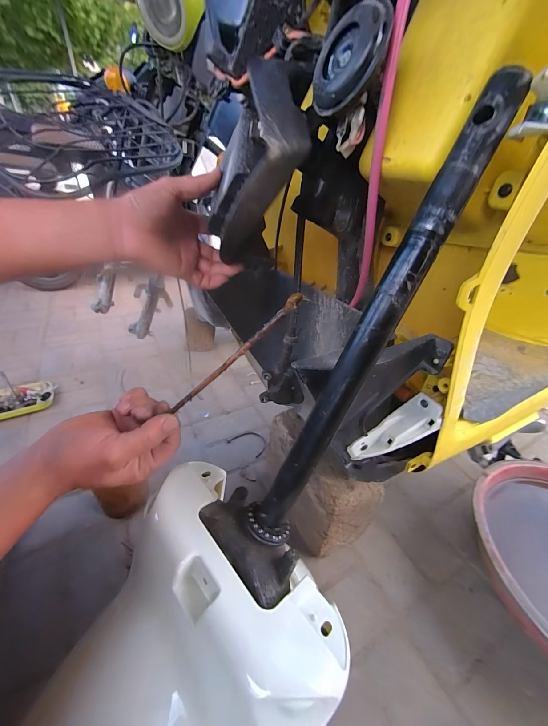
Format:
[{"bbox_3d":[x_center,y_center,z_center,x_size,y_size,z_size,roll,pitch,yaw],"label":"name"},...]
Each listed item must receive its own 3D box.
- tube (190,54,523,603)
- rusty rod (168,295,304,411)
[{"bbox_3d":[0.050,0.001,0.203,0.082,0.359,0.036,37,17,36],"label":"tube"},{"bbox_3d":[-0.034,-0.006,0.251,0.151,0.008,0.008,-41,40,10],"label":"rusty rod"}]

